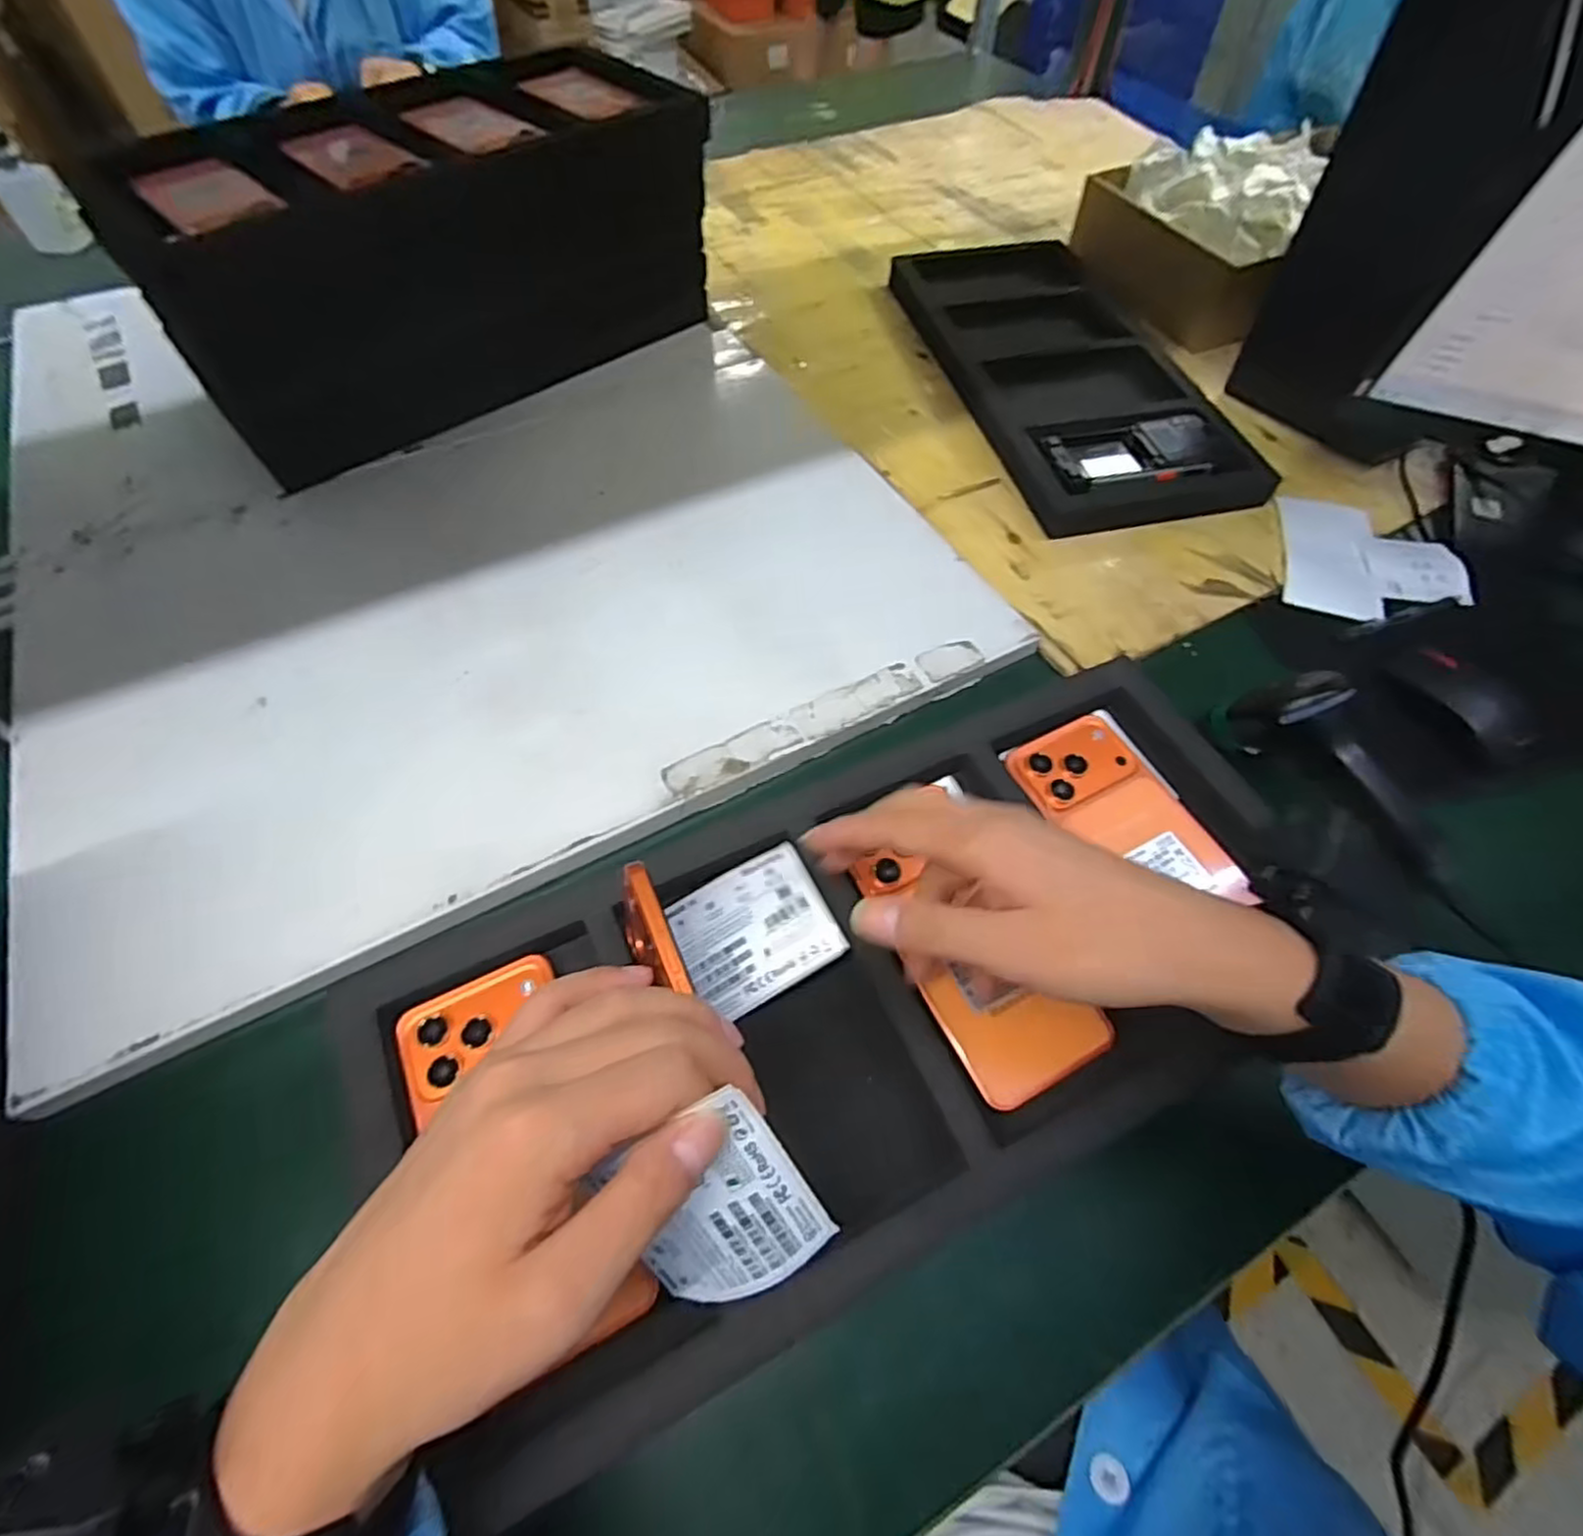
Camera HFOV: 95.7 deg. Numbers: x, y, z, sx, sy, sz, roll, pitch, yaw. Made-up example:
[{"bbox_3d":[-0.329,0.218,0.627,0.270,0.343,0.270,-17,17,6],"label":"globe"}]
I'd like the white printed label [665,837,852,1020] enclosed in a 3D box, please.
[{"bbox_3d":[-0.019,0.081,0.366,0.076,0.008,0.070,-31,58,-1],"label":"white printed label"}]

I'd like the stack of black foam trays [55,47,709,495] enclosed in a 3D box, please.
[{"bbox_3d":[-0.334,-0.494,0.694,0.483,0.189,0.192,-38,67,-21],"label":"stack of black foam trays"}]

